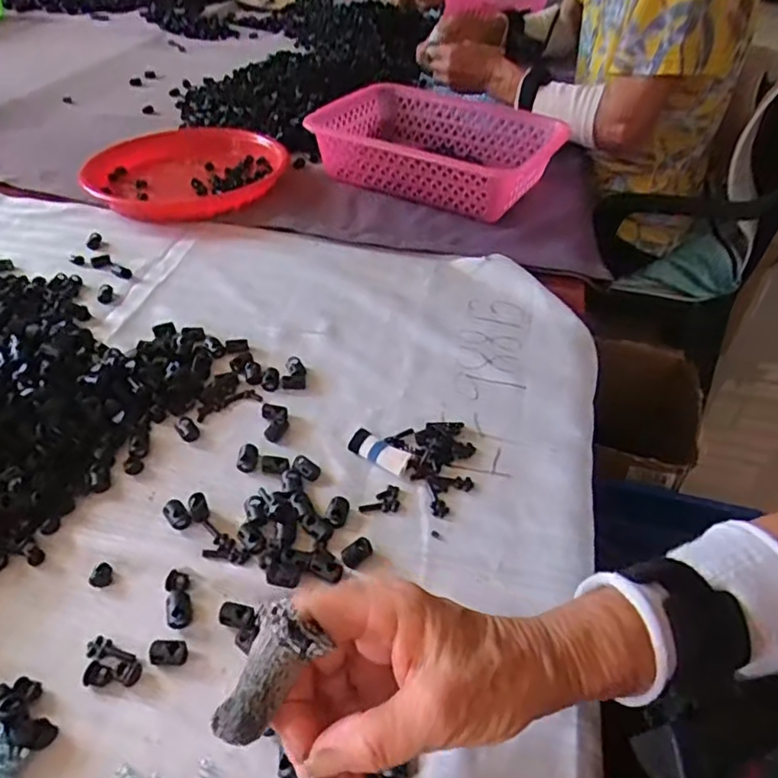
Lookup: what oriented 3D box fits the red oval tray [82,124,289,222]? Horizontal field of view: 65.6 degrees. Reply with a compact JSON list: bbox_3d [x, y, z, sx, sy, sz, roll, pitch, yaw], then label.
[{"bbox_3d":[-0.242,-0.274,0.740,0.229,0.027,0.188,6,44,4],"label":"red oval tray"}]

